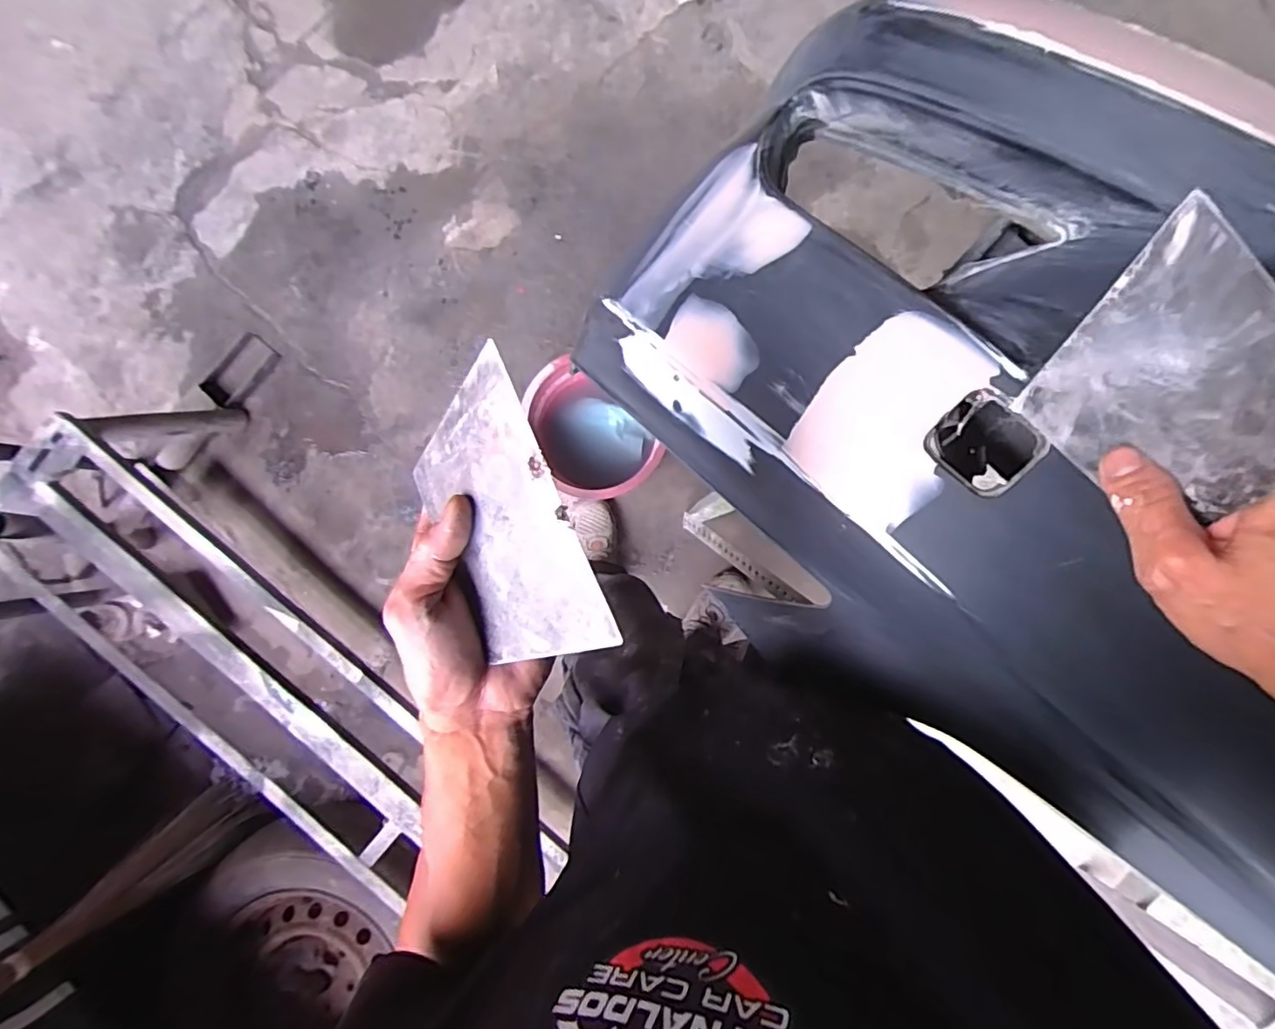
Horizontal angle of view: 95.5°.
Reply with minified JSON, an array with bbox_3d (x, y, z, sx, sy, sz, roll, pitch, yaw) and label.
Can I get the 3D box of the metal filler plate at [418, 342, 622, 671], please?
[{"bbox_3d":[-0.065,0.007,0.272,0.089,0.005,0.134,-32,78,39],"label":"metal filler plate"}]

